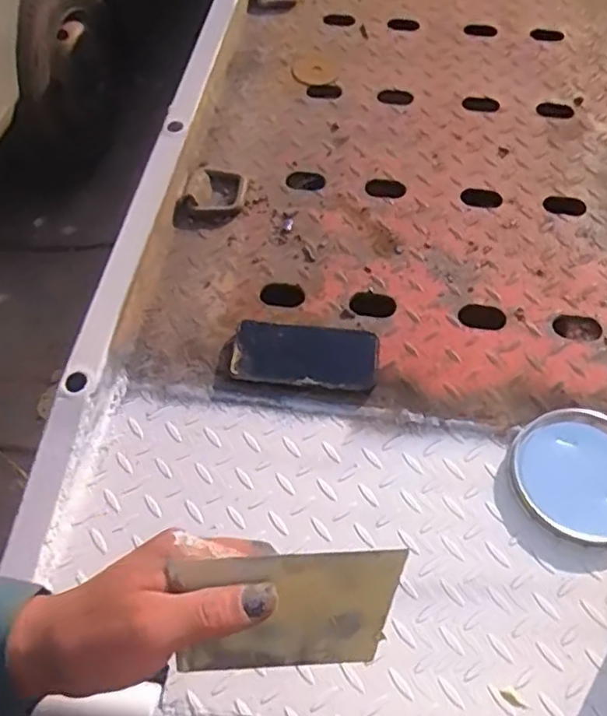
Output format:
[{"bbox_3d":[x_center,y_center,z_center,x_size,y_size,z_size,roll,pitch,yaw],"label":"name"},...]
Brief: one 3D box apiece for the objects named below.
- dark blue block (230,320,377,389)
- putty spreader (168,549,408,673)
[{"bbox_3d":[0.002,-0.003,0.689,0.159,0.019,0.072,6,58,3],"label":"dark blue block"},{"bbox_3d":[-0.008,0.145,0.351,0.124,0.073,0.004,-2,14,-4],"label":"putty spreader"}]

